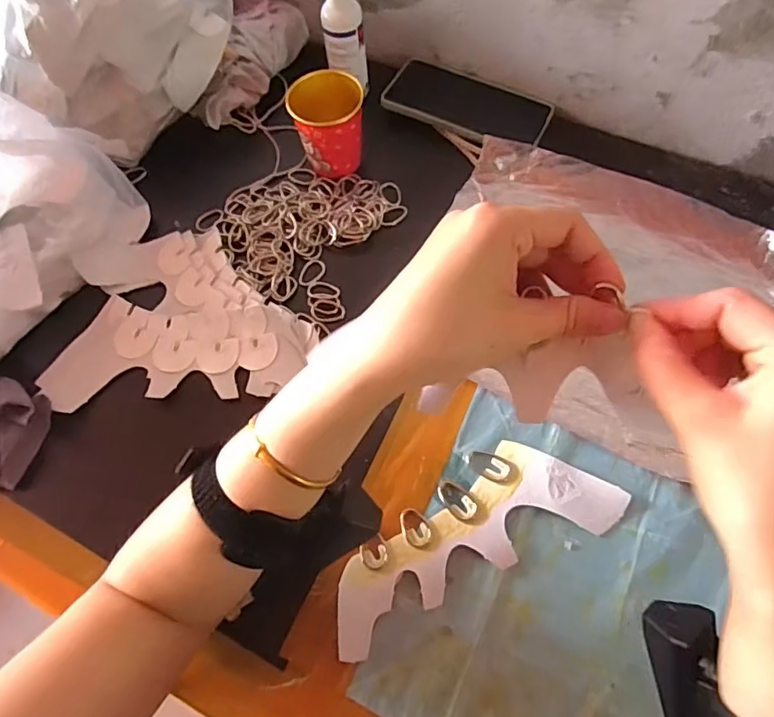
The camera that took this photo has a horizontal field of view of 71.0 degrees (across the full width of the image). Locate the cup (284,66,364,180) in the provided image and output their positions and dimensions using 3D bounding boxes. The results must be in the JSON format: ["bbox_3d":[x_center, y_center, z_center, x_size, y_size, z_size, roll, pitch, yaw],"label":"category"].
[{"bbox_3d":[-0.053,-0.219,0.505,0.063,0.064,0.066,-1,65,2],"label":"cup"}]

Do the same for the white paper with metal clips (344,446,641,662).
[{"bbox_3d":[0.057,0.119,0.384,0.214,0.009,0.081,-24,68,-7],"label":"white paper with metal clips"}]

